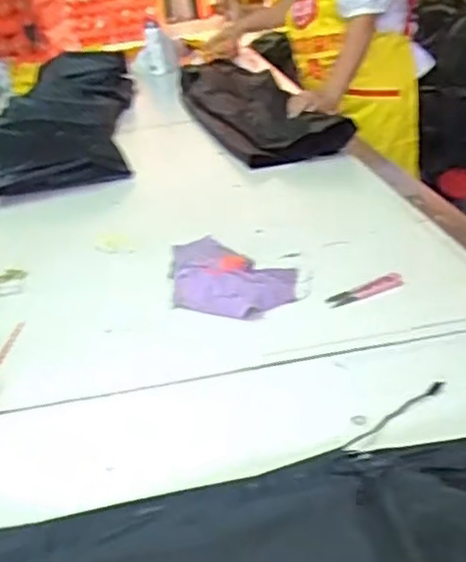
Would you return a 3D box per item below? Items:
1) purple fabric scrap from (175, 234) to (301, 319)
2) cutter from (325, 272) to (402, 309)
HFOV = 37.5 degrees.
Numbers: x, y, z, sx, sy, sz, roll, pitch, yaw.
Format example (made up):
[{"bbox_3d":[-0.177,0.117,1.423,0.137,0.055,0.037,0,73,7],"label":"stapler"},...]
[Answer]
[{"bbox_3d":[-0.003,-0.021,0.894,0.156,0.033,0.237,-8,25,-2],"label":"purple fabric scrap"},{"bbox_3d":[0.160,0.010,0.823,0.103,0.006,0.029,-18,27,-22],"label":"cutter"}]

